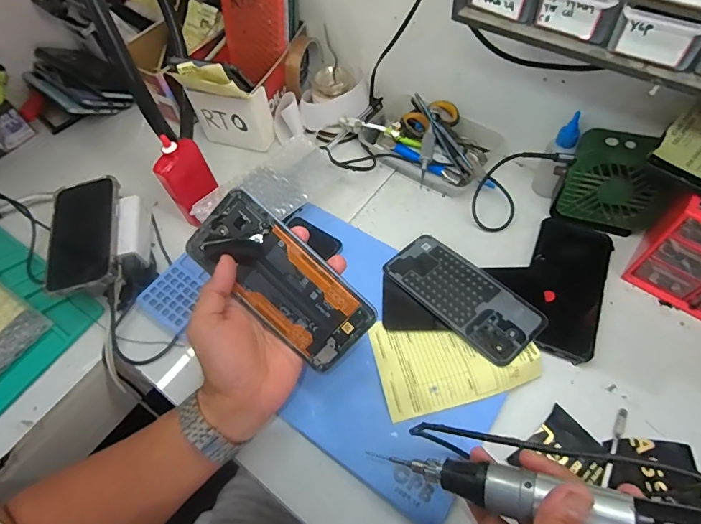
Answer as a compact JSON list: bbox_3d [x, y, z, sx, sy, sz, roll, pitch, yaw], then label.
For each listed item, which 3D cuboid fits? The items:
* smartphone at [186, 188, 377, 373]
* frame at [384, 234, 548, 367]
[{"bbox_3d":[-0.062,0.018,0.376,0.167,0.005,0.078,42,99,-1],"label":"smartphone"},{"bbox_3d":[0.118,0.033,0.459,0.078,0.005,0.168,-37,57,-19],"label":"frame"}]

